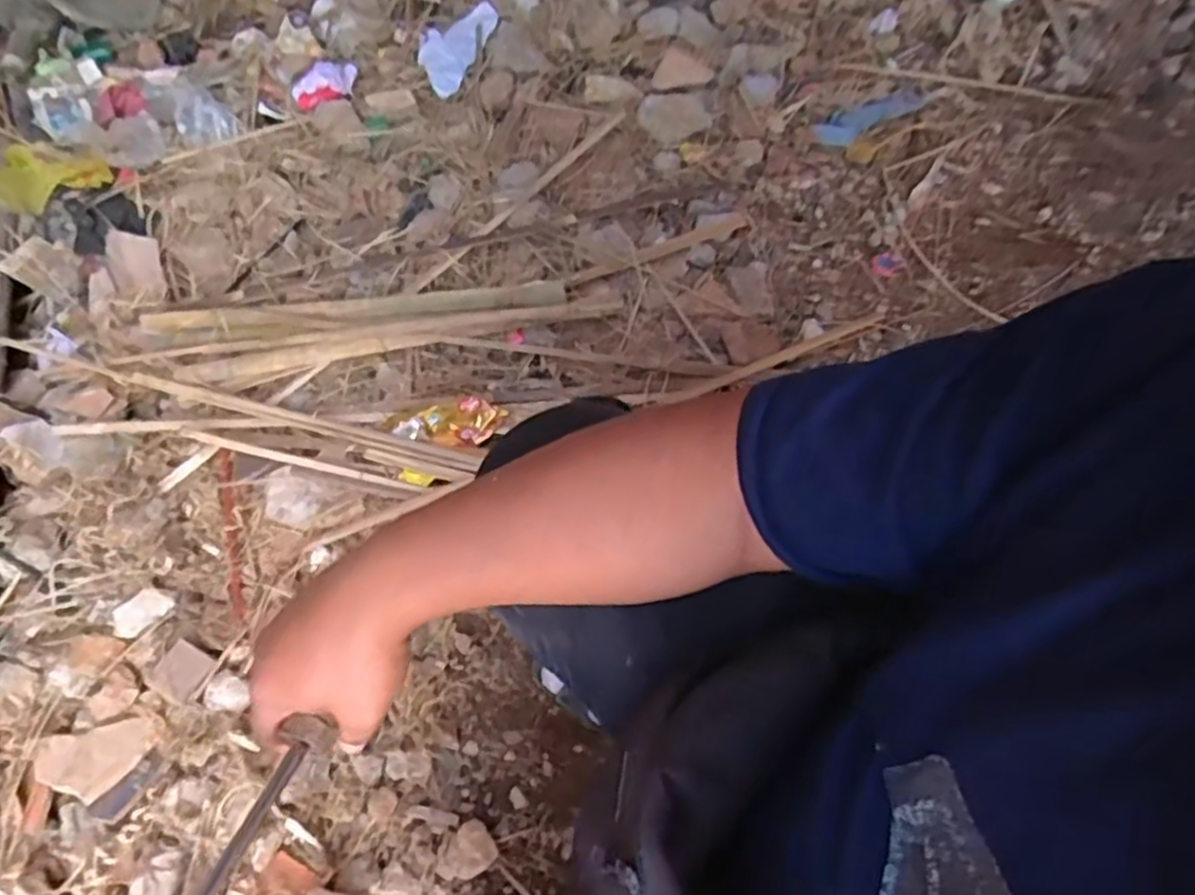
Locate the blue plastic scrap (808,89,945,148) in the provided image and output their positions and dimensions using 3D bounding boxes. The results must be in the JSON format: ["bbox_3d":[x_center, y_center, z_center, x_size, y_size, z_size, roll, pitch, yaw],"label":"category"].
[{"bbox_3d":[0.418,-0.509,1.126,0.219,0.015,0.060,-28,69,-11],"label":"blue plastic scrap"}]

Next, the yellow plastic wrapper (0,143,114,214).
[{"bbox_3d":[-0.827,-0.408,1.107,0.199,0.058,0.111,-3,65,16],"label":"yellow plastic wrapper"}]

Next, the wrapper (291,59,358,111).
[{"bbox_3d":[-0.426,-0.573,1.159,0.101,0.029,0.080,-19,67,-8],"label":"wrapper"}]

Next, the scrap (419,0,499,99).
[{"bbox_3d":[-0.242,-0.650,1.196,0.107,0.028,0.182,20,68,9],"label":"scrap"}]

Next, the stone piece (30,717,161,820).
[{"bbox_3d":[-0.503,0.311,0.751,0.106,0.018,0.086,33,57,0],"label":"stone piece"}]

